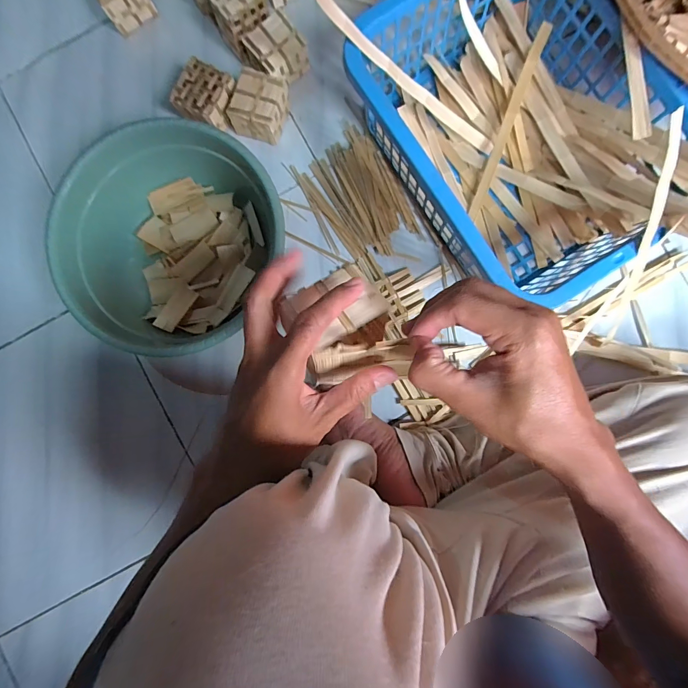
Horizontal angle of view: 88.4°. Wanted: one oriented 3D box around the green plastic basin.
[{"bbox_3d":[-0.235,-0.144,0.499,0.247,0.114,0.288,35,92,0],"label":"green plastic basin"}]

